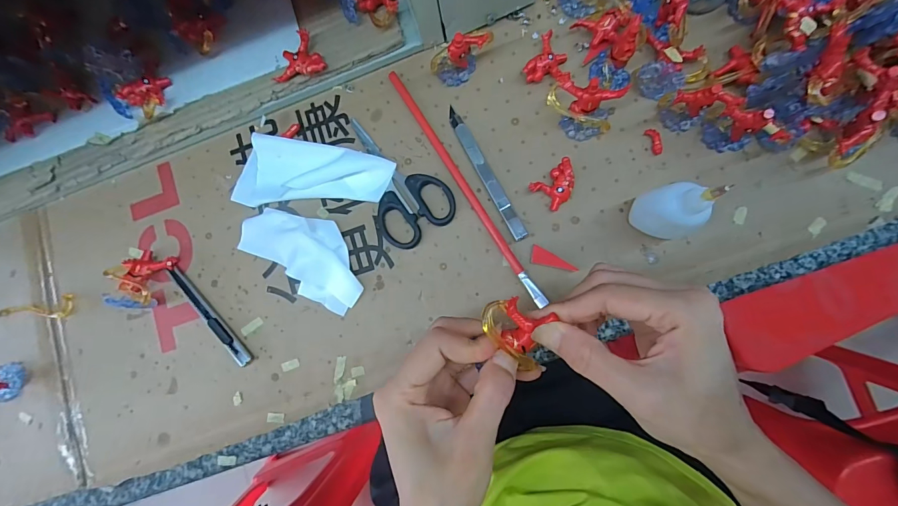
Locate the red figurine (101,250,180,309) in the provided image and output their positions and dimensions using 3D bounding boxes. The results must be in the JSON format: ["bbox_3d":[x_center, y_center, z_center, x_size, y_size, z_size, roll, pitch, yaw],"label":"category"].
[{"bbox_3d":[-0.279,0.020,0.341,0.046,0.032,0.047,20,89,6],"label":"red figurine"}]

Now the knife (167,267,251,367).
[{"bbox_3d":[-0.214,0.055,0.340,0.112,0.011,0.010,45,91,6],"label":"knife"}]

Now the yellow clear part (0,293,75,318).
[{"bbox_3d":[-0.378,0.051,0.355,0.058,0.019,0.021,-7,86,5],"label":"yellow clear part"}]

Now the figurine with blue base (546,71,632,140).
[{"bbox_3d":[0.107,-0.121,0.309,0.057,0.047,0.038,37,91,7],"label":"figurine with blue base"}]

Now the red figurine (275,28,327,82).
[{"bbox_3d":[-0.135,-0.166,0.339,0.046,0.017,0.036,-28,84,3],"label":"red figurine"}]

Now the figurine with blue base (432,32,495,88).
[{"bbox_3d":[0.010,-0.166,0.325,0.052,0.047,0.029,-4,86,5],"label":"figurine with blue base"}]

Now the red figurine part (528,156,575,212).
[{"bbox_3d":[0.090,-0.055,0.320,0.036,0.016,0.030,-37,84,2],"label":"red figurine part"}]

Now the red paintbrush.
[{"bbox_3d":[0.012,-0.060,0.329,0.009,0.013,0.244,-33,84,3],"label":"red paintbrush"}]

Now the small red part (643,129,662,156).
[{"bbox_3d":[0.172,-0.093,0.320,0.010,0.005,0.023,-20,85,4],"label":"small red part"}]

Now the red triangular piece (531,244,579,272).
[{"bbox_3d":[0.087,0.005,0.318,0.038,0.006,0.015,12,88,6],"label":"red triangular piece"}]

